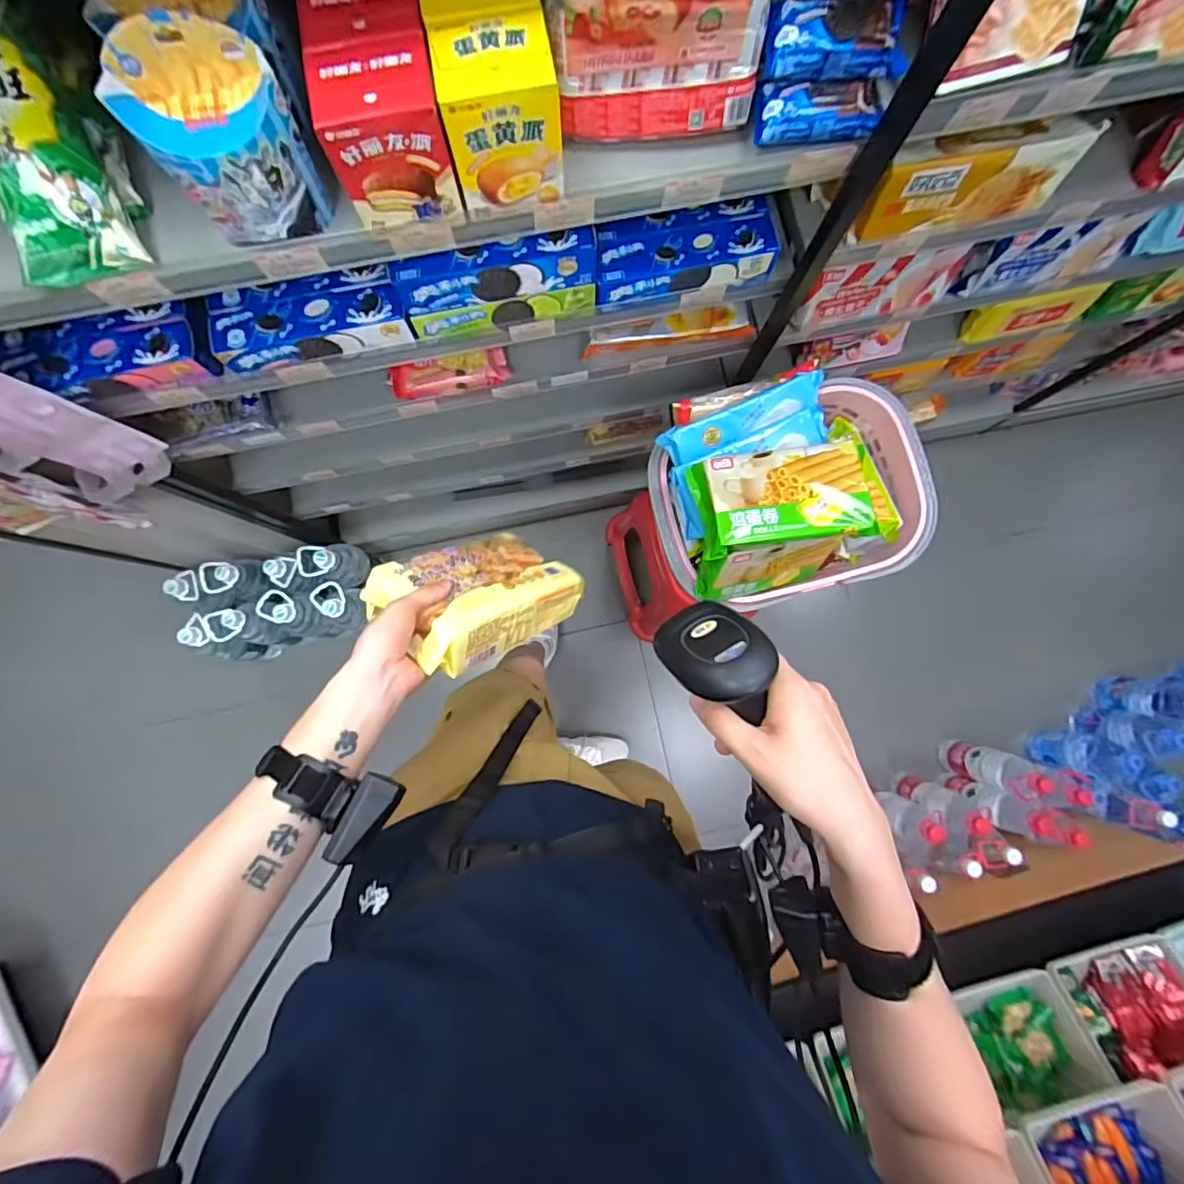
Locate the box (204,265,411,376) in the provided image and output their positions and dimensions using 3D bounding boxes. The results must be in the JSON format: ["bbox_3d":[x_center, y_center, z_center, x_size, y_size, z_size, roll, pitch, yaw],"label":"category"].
[{"bbox_3d":[-0.315,-0.309,0.628,0.205,0.049,0.071,-11,86,-2],"label":"box"}]

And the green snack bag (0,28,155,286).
[{"bbox_3d":[-0.445,-0.344,0.440,0.086,0.039,0.163,-21,116,-11],"label":"green snack bag"}]

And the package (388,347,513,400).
[{"bbox_3d":[-0.199,-0.305,0.774,0.163,0.034,0.047,-15,86,-2],"label":"package"}]

